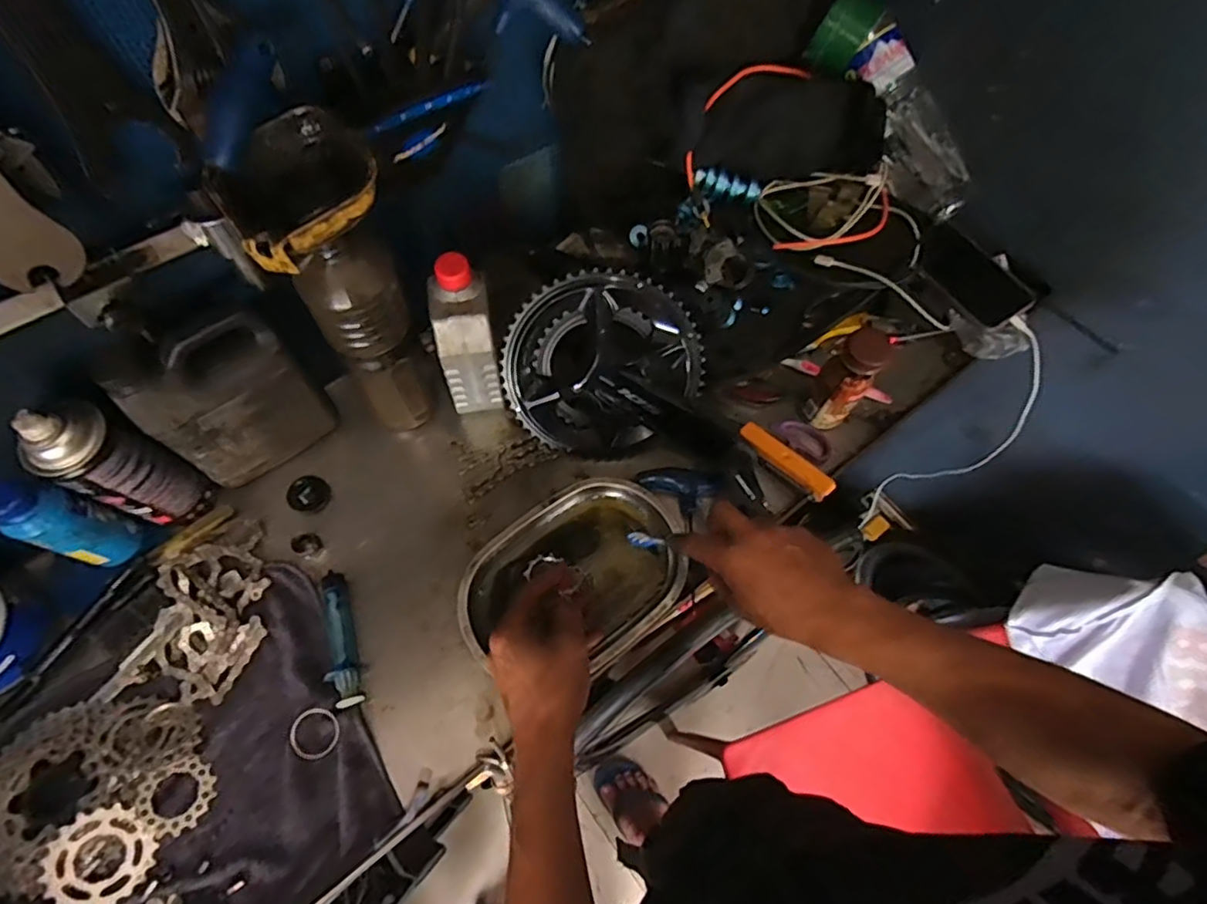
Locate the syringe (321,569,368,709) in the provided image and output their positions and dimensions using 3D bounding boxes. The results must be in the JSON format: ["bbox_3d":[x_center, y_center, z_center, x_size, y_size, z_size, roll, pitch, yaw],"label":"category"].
[{"bbox_3d":[-0.242,0.167,0.557,0.025,0.021,0.126,-16,67,-9],"label":"syringe"}]

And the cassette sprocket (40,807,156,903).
[{"bbox_3d":[-0.401,0.325,0.486,0.069,0.004,0.069,7,68,-18],"label":"cassette sprocket"}]

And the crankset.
[{"bbox_3d":[0.008,-0.081,0.652,0.192,0.237,0.115,-27,24,12],"label":"crankset"}]

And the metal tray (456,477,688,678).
[{"bbox_3d":[-0.026,0.122,0.592,0.229,0.028,0.161,-34,71,-16],"label":"metal tray"}]

